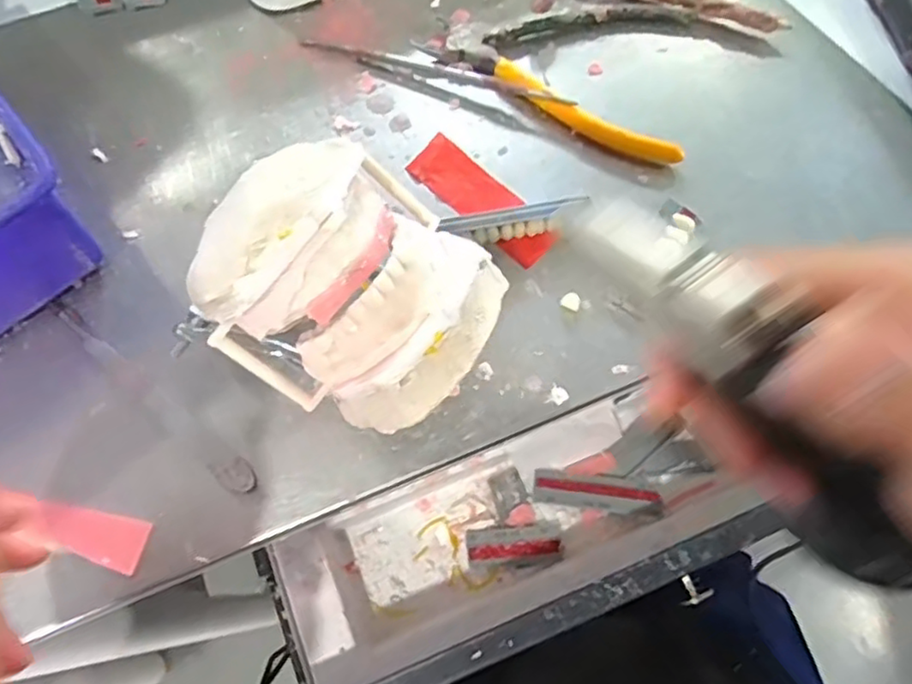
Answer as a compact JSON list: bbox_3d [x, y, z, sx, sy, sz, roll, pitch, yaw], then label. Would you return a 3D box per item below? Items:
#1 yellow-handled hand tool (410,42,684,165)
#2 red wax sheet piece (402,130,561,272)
[{"bbox_3d":[0.047,-0.127,0.338,0.147,0.011,0.018,29,72,10],"label":"yellow-handled hand tool"},{"bbox_3d":[0.013,-0.071,0.320,0.081,0.004,0.027,41,74,14],"label":"red wax sheet piece"}]

